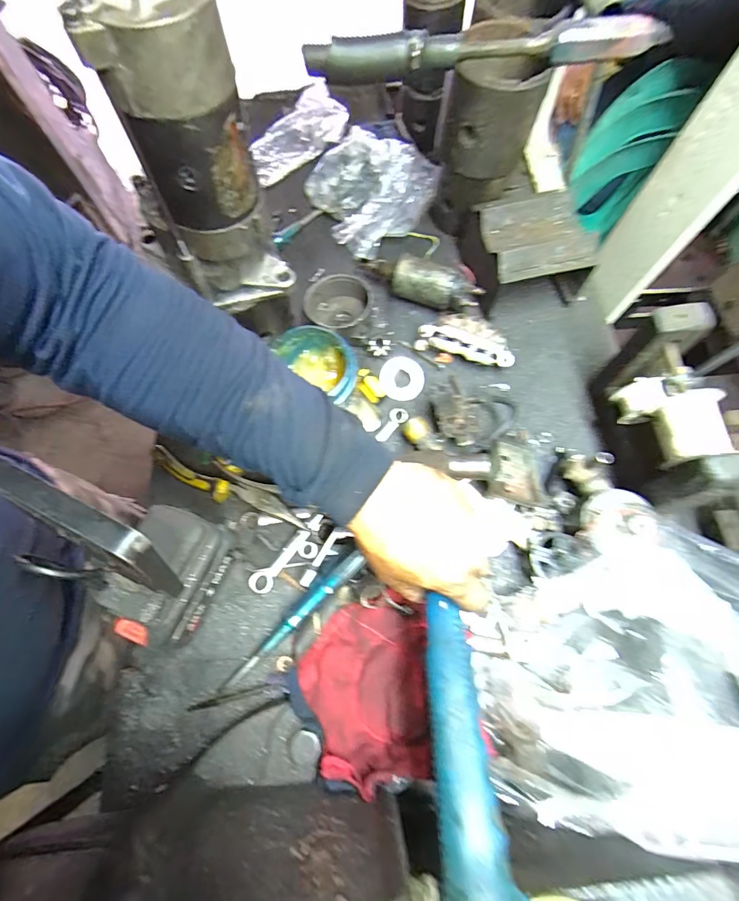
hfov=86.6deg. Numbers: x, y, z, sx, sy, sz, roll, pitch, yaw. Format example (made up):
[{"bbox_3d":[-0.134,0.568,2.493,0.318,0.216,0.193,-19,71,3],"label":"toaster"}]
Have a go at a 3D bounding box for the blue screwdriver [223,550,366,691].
[{"bbox_3d":[-0.073,0.162,0.374,0.174,0.017,0.018,-45,77,-1],"label":"blue screwdriver"}]

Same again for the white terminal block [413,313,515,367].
[{"bbox_3d":[0.118,-0.137,0.482,0.112,0.034,0.059,15,71,5],"label":"white terminal block"}]

